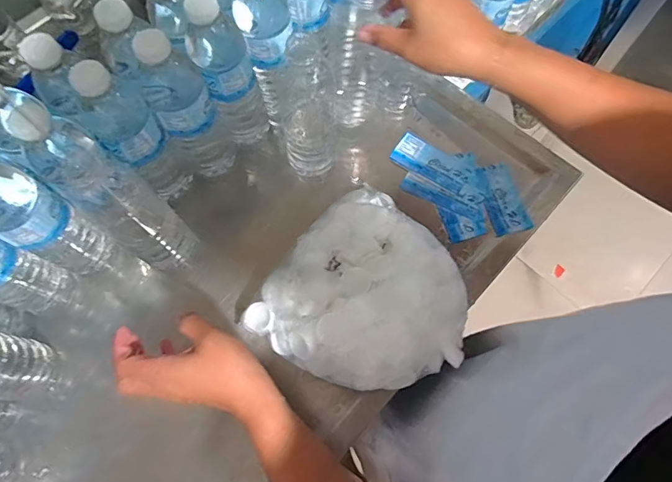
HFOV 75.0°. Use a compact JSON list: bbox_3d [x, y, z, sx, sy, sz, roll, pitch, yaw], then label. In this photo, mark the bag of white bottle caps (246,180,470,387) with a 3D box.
[{"bbox_3d":[0.040,0.056,0.470,0.204,0.082,0.216,33,73,13],"label":"bag of white bottle caps"}]

